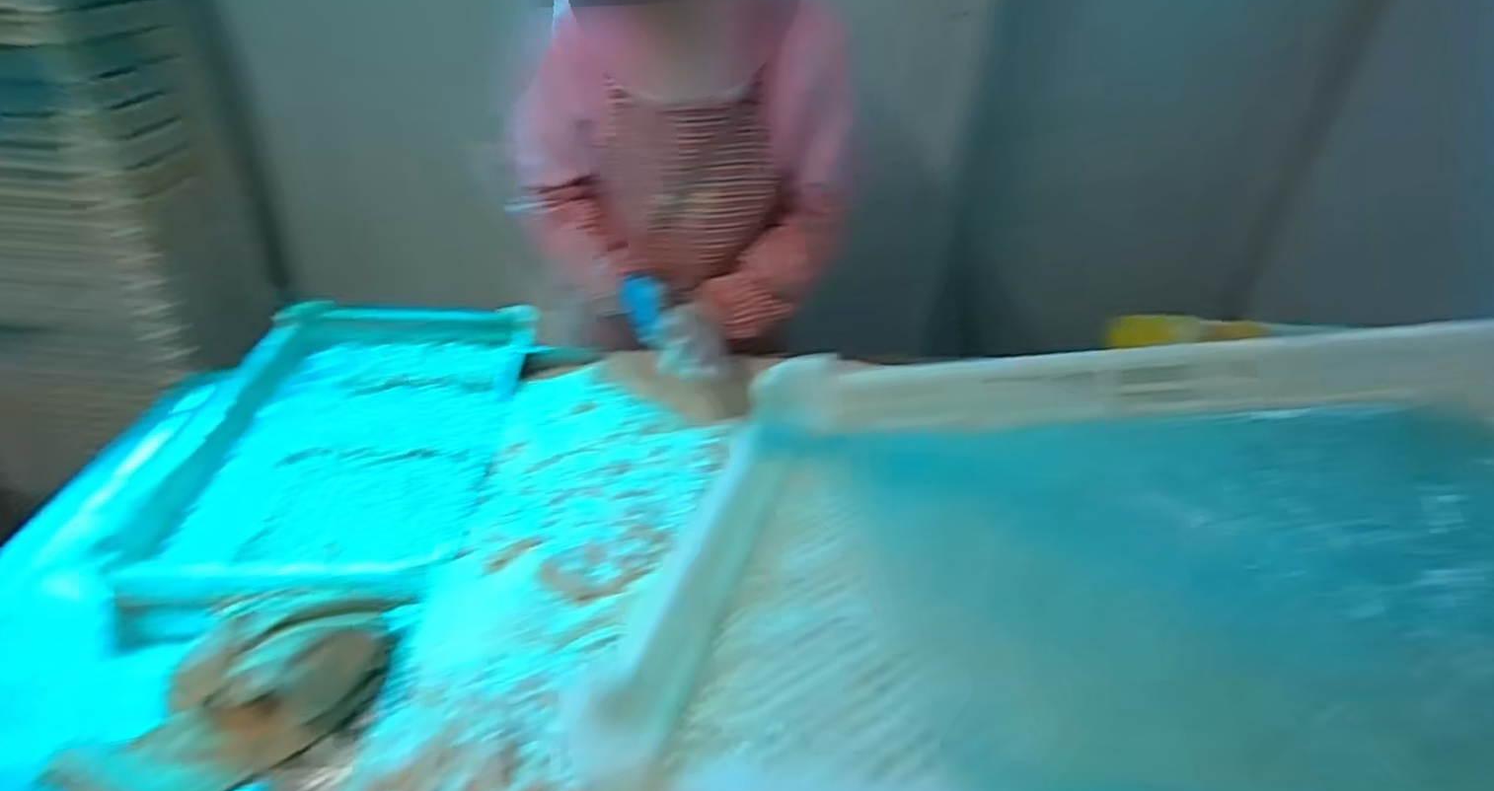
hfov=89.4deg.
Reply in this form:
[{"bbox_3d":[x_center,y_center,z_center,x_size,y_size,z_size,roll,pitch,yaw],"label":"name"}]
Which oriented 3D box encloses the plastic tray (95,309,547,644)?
[{"bbox_3d":[-0.542,0.036,1.054,0.410,0.057,0.671,-1,34,-8],"label":"plastic tray"}]

